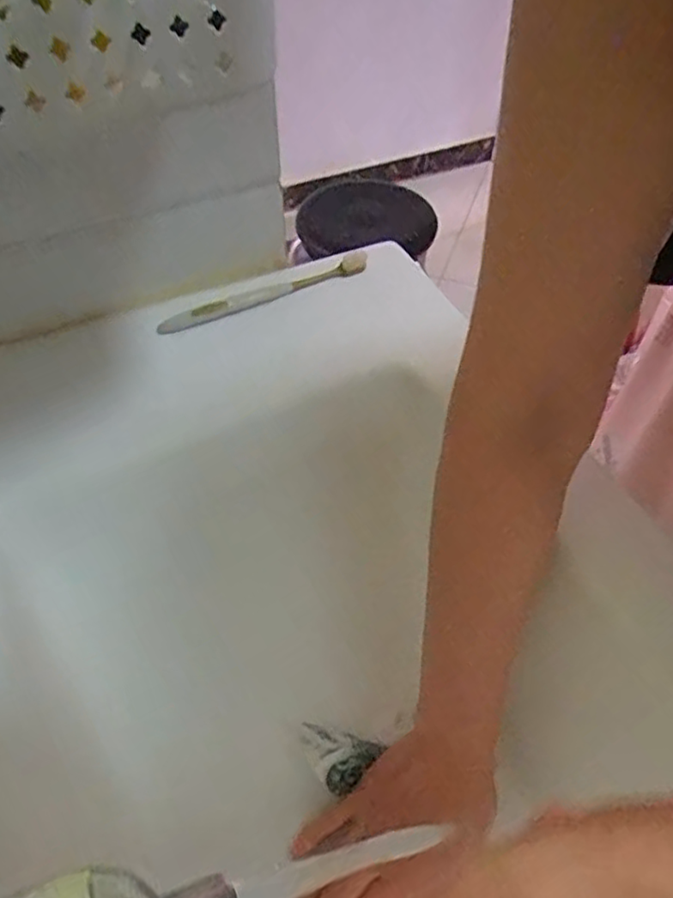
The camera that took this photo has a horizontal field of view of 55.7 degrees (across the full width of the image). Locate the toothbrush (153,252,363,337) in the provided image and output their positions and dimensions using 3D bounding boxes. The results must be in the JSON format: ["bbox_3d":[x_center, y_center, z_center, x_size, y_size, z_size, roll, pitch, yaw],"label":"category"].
[{"bbox_3d":[-0.055,-0.128,0.526,0.187,0.015,0.021,-26,55,-20],"label":"toothbrush"}]

